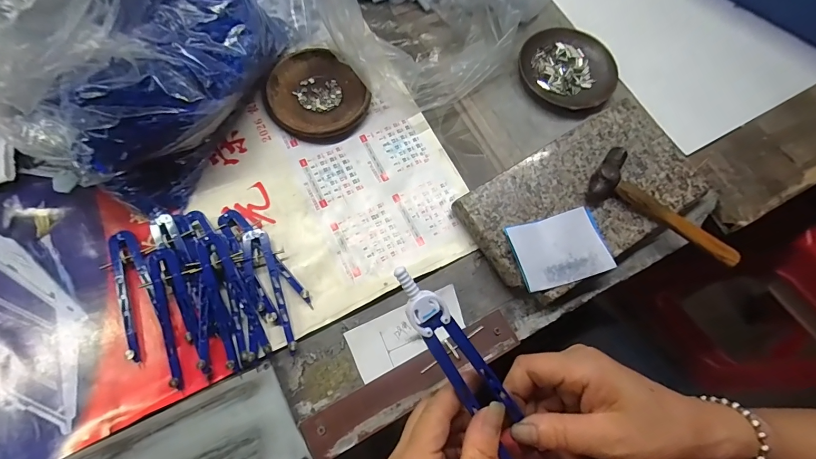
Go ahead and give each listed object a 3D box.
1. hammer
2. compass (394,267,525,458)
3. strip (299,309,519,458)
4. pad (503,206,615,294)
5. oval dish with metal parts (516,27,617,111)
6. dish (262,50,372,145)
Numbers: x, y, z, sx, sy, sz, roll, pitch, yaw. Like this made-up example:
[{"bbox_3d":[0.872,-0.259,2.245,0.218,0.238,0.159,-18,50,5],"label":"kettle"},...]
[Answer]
[{"bbox_3d":[0.256,-0.022,0.370,0.149,0.023,0.055,32,72,7],"label":"hammer"},{"bbox_3d":[0.036,0.088,0.236,0.027,0.007,0.151,-36,100,-13],"label":"compass"},{"bbox_3d":[0.006,0.135,0.335,0.202,0.005,0.037,-26,75,-12],"label":"strip"},{"bbox_3d":[0.144,0.017,0.358,0.097,0.010,0.065,-12,72,-16],"label":"pad"},{"bbox_3d":[0.200,-0.199,0.458,0.116,0.019,0.112,-42,79,-16],"label":"oval dish with metal parts"},{"bbox_3d":[-0.104,-0.150,0.425,0.111,0.021,0.104,1,71,-4],"label":"dish"}]

